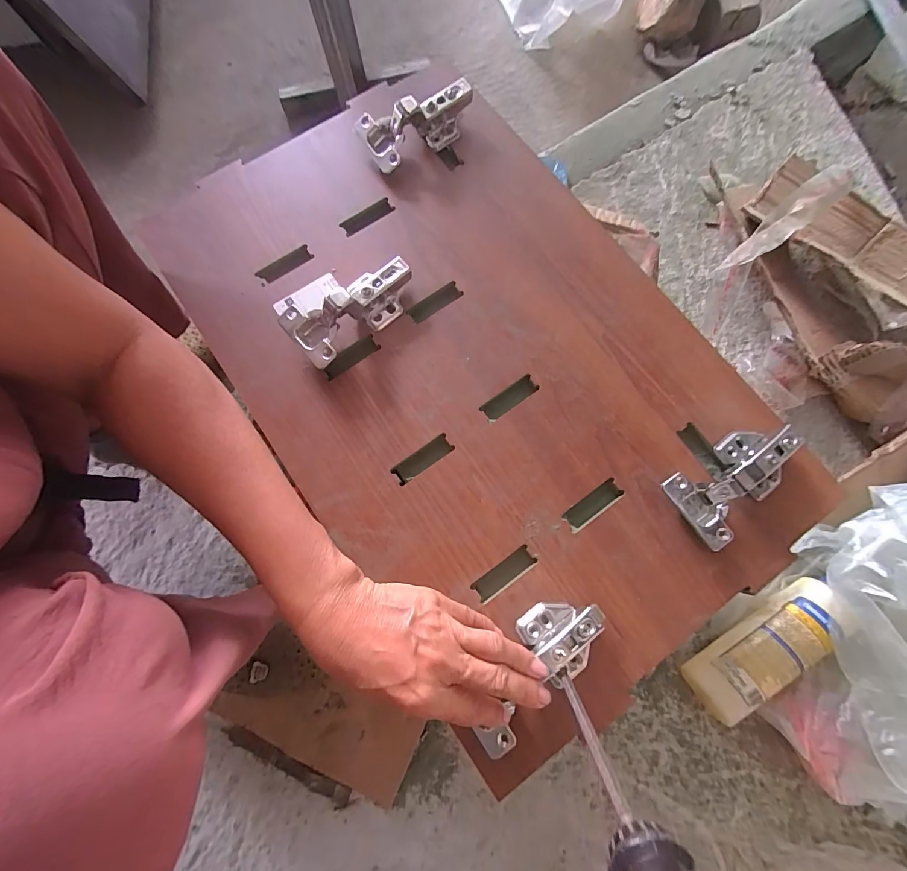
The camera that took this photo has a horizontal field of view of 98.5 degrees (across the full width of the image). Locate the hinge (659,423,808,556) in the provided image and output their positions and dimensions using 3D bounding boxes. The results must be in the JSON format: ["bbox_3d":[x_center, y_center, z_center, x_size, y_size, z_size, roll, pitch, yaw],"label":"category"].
[{"bbox_3d":[0.226,0.035,0.308,0.109,0.025,0.060,-32,79,-7],"label":"hinge"}]

